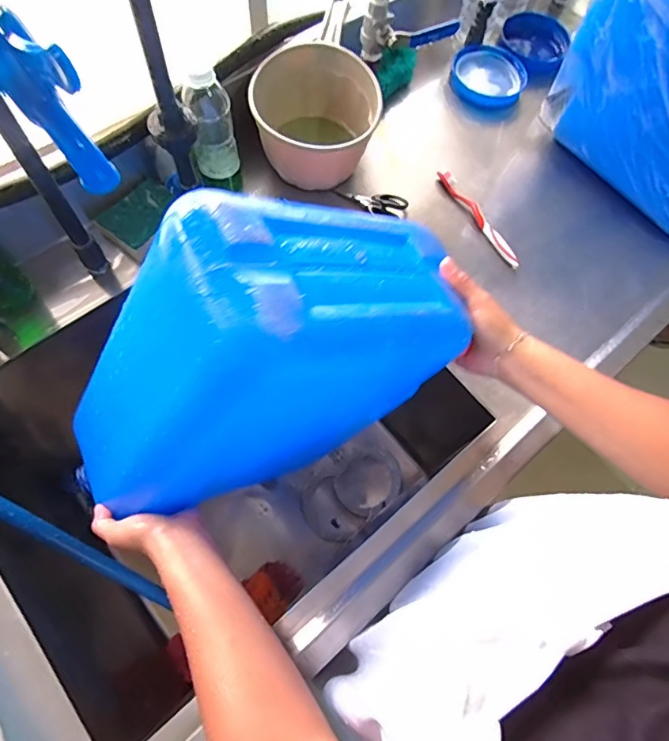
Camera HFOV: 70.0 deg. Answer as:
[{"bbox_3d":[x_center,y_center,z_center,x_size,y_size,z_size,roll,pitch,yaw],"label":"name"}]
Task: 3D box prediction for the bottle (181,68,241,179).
[{"bbox_3d":[-0.153,-0.303,0.603,0.056,0.133,0.045,-11,68,-8],"label":"bottle"}]

